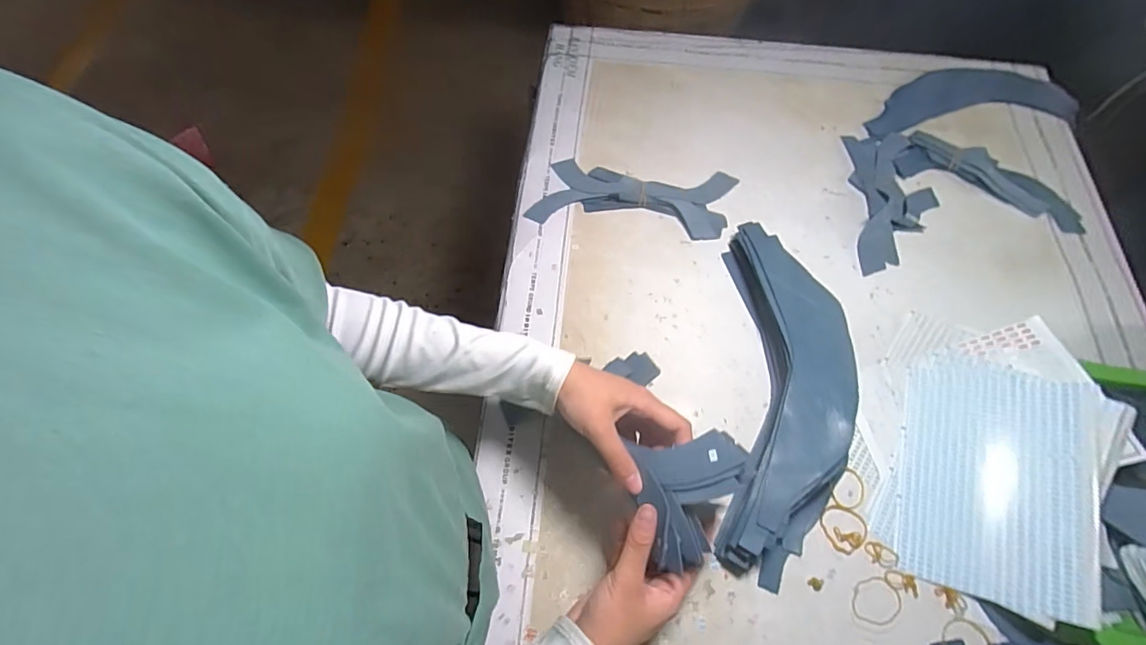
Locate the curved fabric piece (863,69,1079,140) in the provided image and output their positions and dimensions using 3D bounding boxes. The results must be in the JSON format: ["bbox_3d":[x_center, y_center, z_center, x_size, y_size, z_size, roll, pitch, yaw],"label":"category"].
[{"bbox_3d":[0.551,-0.309,0.701,0.311,0.005,0.113,-3,65,-2],"label":"curved fabric piece"}]

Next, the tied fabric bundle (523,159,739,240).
[{"bbox_3d":[0.074,-0.156,0.620,0.239,0.015,0.094,6,65,2],"label":"tied fabric bundle"}]

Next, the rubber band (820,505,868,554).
[{"bbox_3d":[0.253,0.191,0.470,0.039,0.004,0.041,0,65,-1],"label":"rubber band"}]

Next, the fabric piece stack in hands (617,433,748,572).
[{"bbox_3d":[0.085,0.129,0.365,0.074,0.050,0.091,1,65,0],"label":"fabric piece stack in hands"}]

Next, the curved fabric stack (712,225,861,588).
[{"bbox_3d":[0.211,0.062,0.498,0.106,0.057,0.346,8,65,3],"label":"curved fabric stack"}]

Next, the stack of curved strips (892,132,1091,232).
[{"bbox_3d":[0.531,-0.177,0.639,0.221,0.011,0.081,31,68,12],"label":"stack of curved strips"}]

